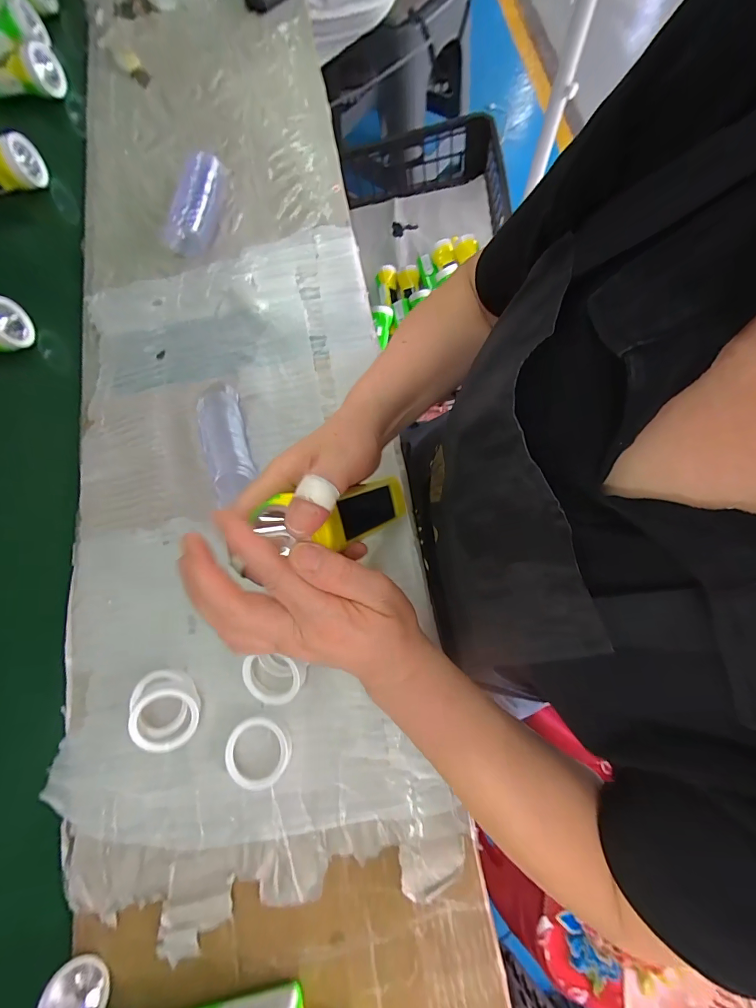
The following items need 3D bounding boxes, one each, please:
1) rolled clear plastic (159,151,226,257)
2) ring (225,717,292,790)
[{"bbox_3d":[-0.200,-0.336,0.436,0.042,0.053,0.113,25,93,6],"label":"rolled clear plastic"},{"bbox_3d":[-0.100,0.207,0.327,0.051,0.009,0.049,5,67,-11],"label":"ring"}]

